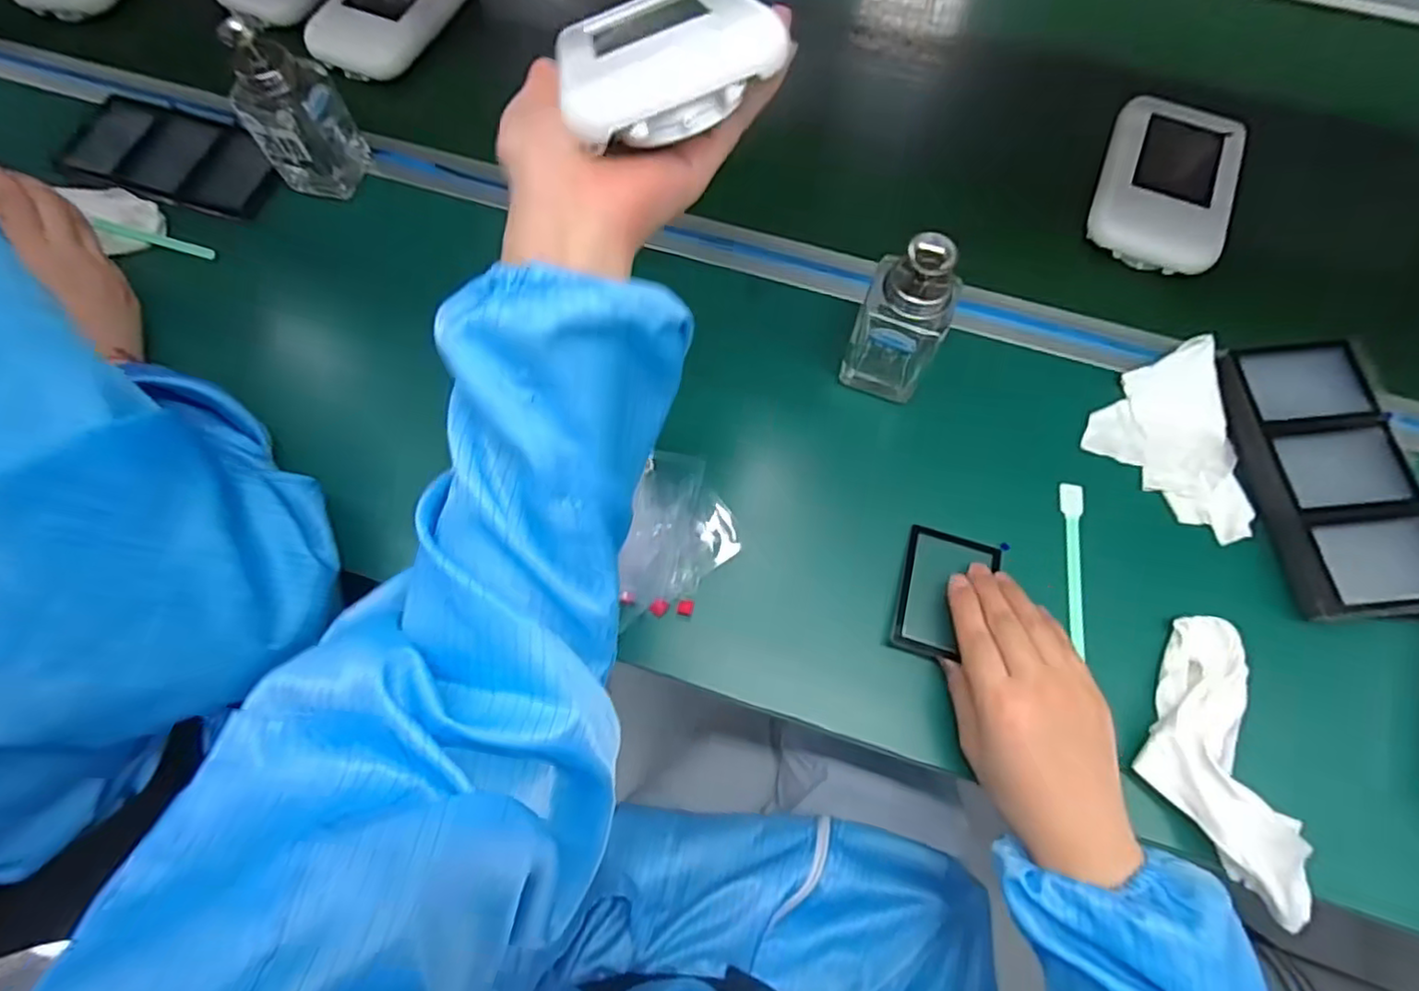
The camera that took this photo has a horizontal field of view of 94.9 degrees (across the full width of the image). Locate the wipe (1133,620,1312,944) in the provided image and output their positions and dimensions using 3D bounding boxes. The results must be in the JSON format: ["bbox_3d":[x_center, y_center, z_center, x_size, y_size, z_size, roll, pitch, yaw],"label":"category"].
[{"bbox_3d":[0.283,0.150,0.358,0.073,0.034,0.157,-8,72,-2],"label":"wipe"}]

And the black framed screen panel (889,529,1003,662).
[{"bbox_3d":[0.148,0.061,0.406,0.055,0.013,0.080,14,64,13],"label":"black framed screen panel"}]

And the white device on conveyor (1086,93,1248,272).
[{"bbox_3d":[0.355,-0.243,0.505,0.093,0.025,0.149,22,73,7],"label":"white device on conveyor"}]

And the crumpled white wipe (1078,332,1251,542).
[{"bbox_3d":[0.309,-0.035,0.435,0.087,0.021,0.132,-7,72,-2],"label":"crumpled white wipe"}]

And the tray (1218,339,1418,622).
[{"bbox_3d":[0.398,-0.012,0.419,0.092,0.027,0.178,-6,72,-2],"label":"tray"}]

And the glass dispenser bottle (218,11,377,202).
[{"bbox_3d":[-0.311,-0.288,0.488,0.058,0.108,0.057,20,73,6],"label":"glass dispenser bottle"}]

